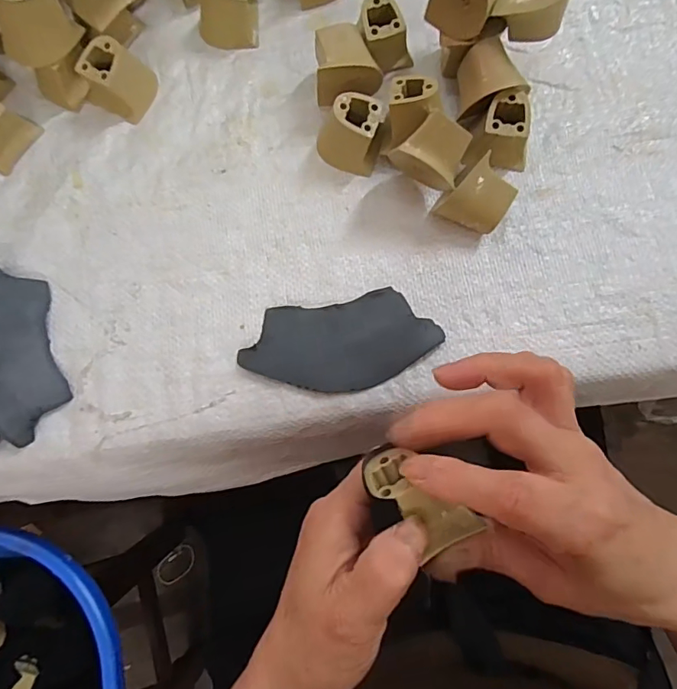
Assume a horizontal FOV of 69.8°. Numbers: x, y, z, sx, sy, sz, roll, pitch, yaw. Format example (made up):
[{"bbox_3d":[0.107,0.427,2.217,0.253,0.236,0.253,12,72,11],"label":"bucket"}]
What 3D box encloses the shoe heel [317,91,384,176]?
[{"bbox_3d":[0.006,-0.145,0.331,0.043,0.038,0.036,14,79,4],"label":"shoe heel"}]

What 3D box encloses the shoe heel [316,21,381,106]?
[{"bbox_3d":[0.005,-0.192,0.341,0.043,0.038,0.040,-9,78,0],"label":"shoe heel"}]

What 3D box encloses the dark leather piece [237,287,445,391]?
[{"bbox_3d":[0.001,-0.001,0.316,0.125,0.008,0.060,-10,80,0],"label":"dark leather piece"}]

